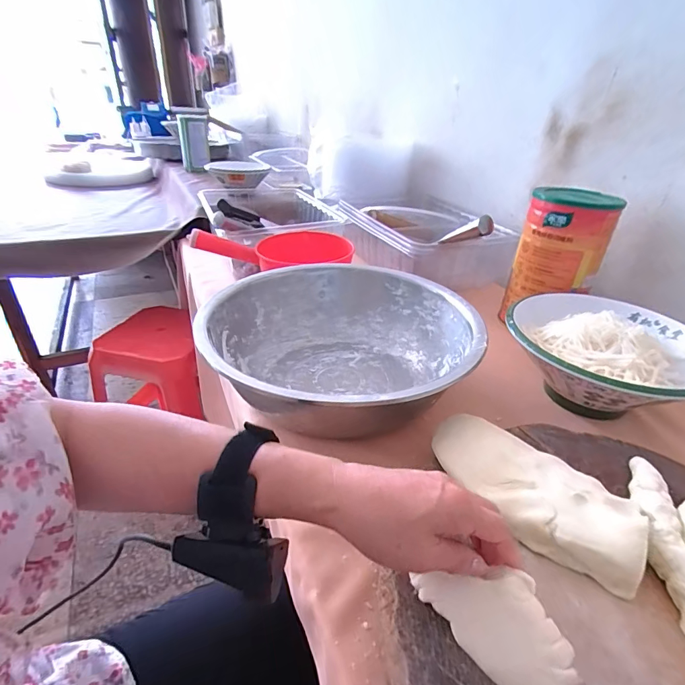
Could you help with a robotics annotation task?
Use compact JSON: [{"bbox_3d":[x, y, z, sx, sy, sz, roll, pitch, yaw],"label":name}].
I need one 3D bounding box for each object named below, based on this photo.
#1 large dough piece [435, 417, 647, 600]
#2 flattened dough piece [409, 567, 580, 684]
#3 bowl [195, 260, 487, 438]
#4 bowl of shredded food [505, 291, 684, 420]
[{"bbox_3d":[0.154,0.120,0.347,0.080,0.036,0.186,-20,38,-33],"label":"large dough piece"},{"bbox_3d":[0.096,0.169,0.253,0.056,0.011,0.092,-46,42,-10],"label":"flattened dough piece"},{"bbox_3d":[-0.003,0.007,0.534,0.318,0.108,0.339,2,31,-1],"label":"bowl"},{"bbox_3d":[0.325,0.024,0.521,0.227,0.106,0.231,2,31,-1],"label":"bowl of shredded food"}]

